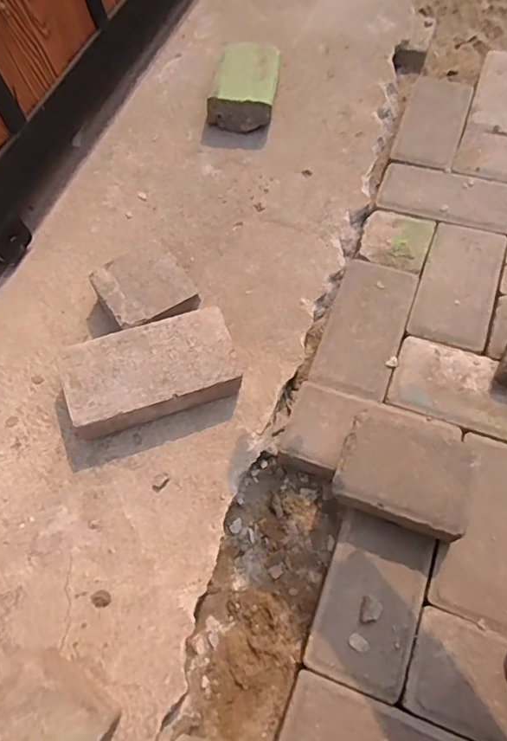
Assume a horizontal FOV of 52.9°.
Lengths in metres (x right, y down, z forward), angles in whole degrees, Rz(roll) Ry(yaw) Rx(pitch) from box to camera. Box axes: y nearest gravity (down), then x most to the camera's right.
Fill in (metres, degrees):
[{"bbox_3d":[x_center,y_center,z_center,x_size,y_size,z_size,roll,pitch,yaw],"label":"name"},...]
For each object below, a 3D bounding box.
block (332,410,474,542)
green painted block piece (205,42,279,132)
[{"bbox_3d":[0.170,0.114,0.576,0.138,0.066,0.115,14,67,15],"label":"block"},{"bbox_3d":[-0.014,-0.466,0.838,0.105,0.070,0.130,8,66,8],"label":"green painted block piece"}]

